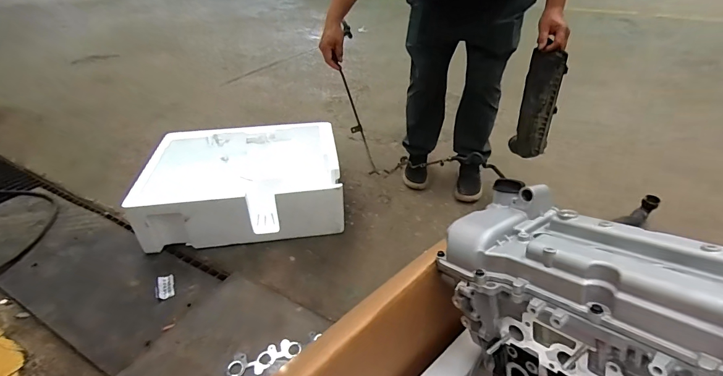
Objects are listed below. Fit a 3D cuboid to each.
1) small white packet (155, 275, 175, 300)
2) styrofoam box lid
[{"bbox_3d":[-0.629,0.315,1.162,0.053,0.023,0.088,-14,37,-18],"label":"small white packet"},{"bbox_3d":[-0.460,-0.034,1.478,0.703,0.223,0.571,-7,36,-8],"label":"styrofoam box lid"}]

